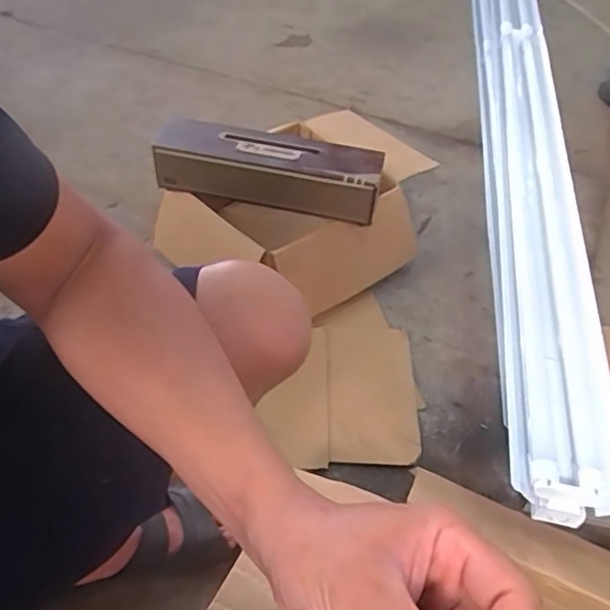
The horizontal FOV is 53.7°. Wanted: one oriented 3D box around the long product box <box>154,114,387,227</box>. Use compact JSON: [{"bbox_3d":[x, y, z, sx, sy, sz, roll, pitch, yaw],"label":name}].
[{"bbox_3d":[-0.064,-0.237,1.045,0.390,0.084,0.114,13,46,8],"label":"long product box"}]

